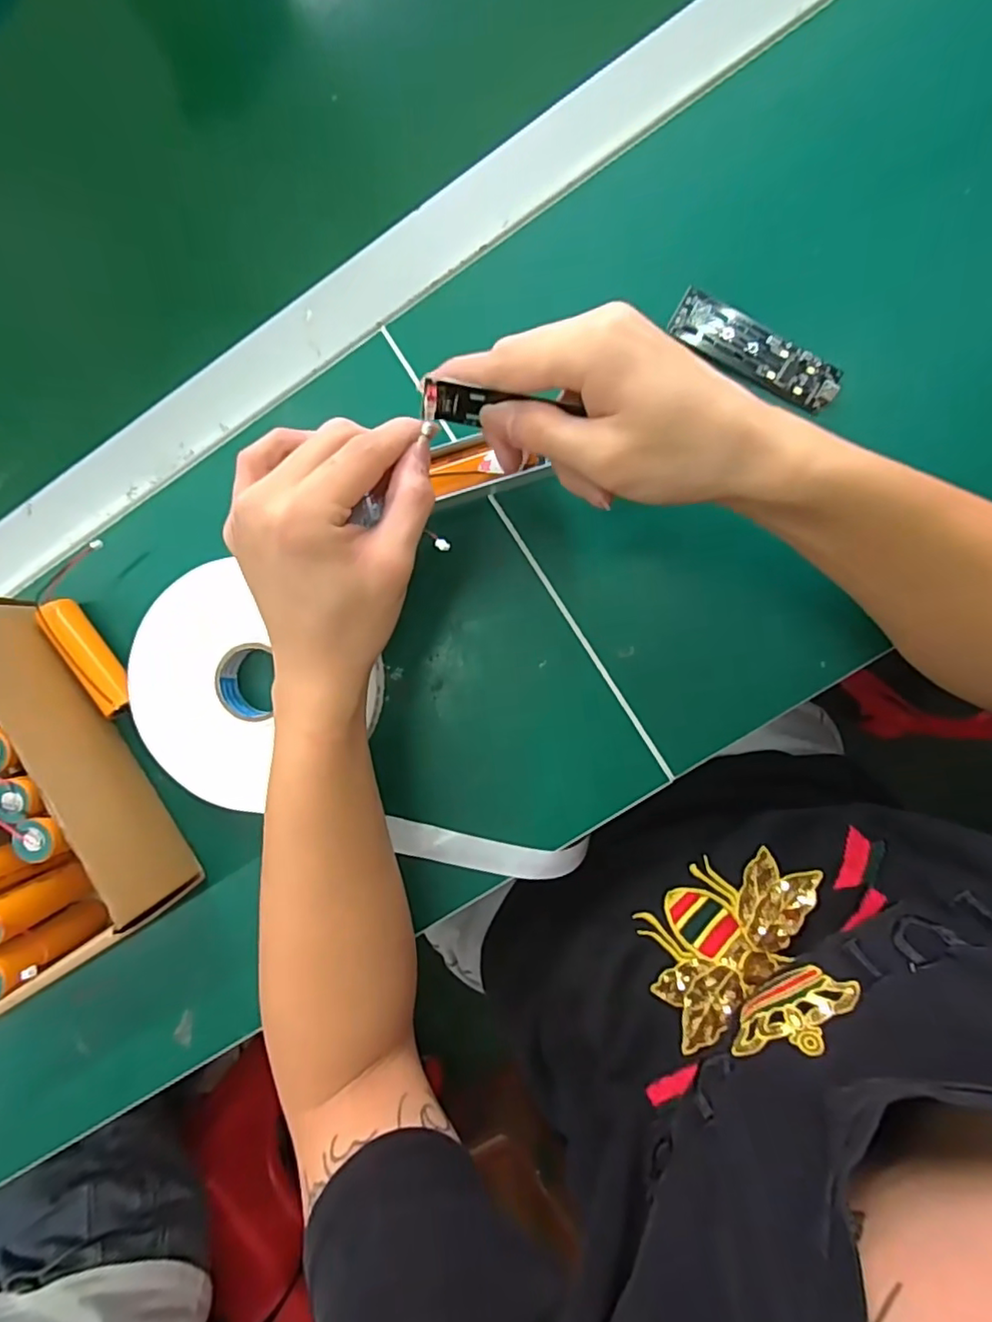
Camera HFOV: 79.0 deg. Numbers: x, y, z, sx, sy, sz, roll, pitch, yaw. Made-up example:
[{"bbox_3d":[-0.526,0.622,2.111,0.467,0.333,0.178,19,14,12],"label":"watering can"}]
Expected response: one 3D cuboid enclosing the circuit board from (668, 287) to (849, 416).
[{"bbox_3d":[0.136,-0.162,0.316,0.091,0.007,0.025,30,95,3],"label":"circuit board"}]

